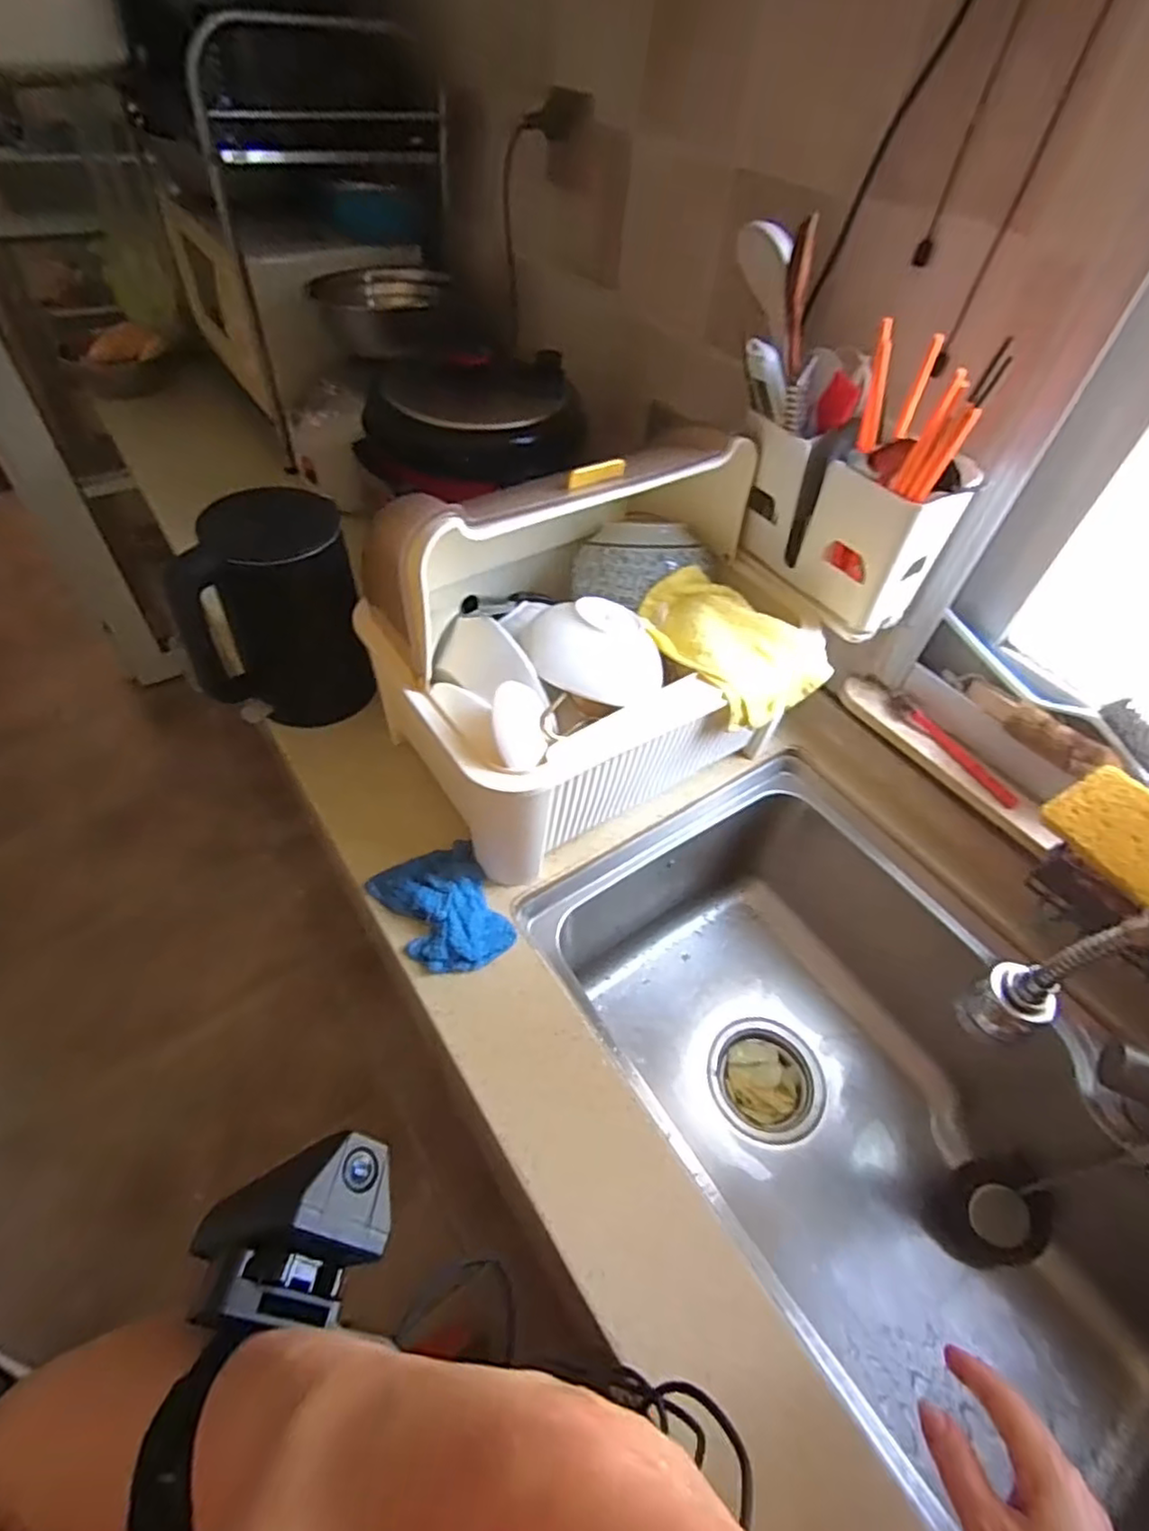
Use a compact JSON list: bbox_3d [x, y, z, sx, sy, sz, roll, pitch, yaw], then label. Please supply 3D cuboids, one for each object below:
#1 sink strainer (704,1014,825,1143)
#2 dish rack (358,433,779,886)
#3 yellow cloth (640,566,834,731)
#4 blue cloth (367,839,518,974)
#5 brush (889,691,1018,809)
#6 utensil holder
[{"bbox_3d":[0.234,0.387,0.816,0.135,0.037,0.137,3,50,-3],"label":"sink strainer"},{"bbox_3d":[0.014,-0.144,0.686,0.379,0.302,0.303,-24,57,-24],"label":"dish rack"},{"bbox_3d":[0.158,-0.130,0.689,0.144,0.069,0.179,-32,60,-28],"label":"yellow cloth"},{"bbox_3d":[-0.127,0.135,0.638,0.100,0.026,0.134,-22,56,-22],"label":"blue cloth"},{"bbox_3d":[0.412,-0.022,0.727,0.022,0.018,0.170,-23,56,-23],"label":"brush"},{"bbox_3d":[0.265,-0.257,0.673,0.102,0.187,0.196,-27,58,-25],"label":"utensil holder"}]

